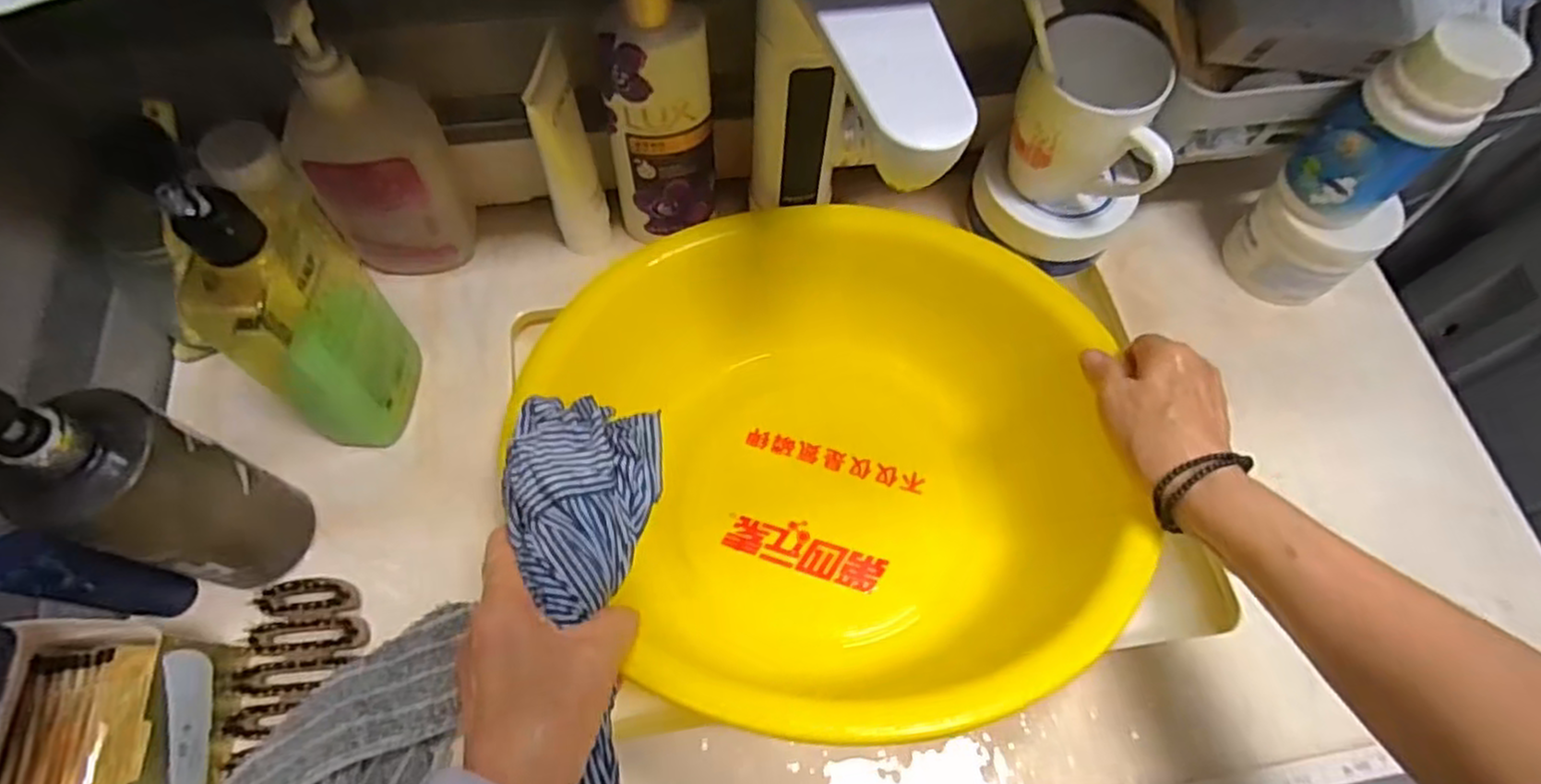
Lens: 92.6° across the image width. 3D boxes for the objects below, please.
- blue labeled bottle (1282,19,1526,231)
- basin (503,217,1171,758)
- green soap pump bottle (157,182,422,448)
[{"bbox_3d":[0.385,-0.163,0.456,0.050,0.122,0.060,-15,67,-9],"label":"blue labeled bottle"},{"bbox_3d":[0.022,0.041,0.481,0.345,0.143,0.290,7,65,1],"label":"basin"},{"bbox_3d":[-0.254,-0.035,0.415,0.054,0.205,0.083,35,68,13],"label":"green soap pump bottle"}]

